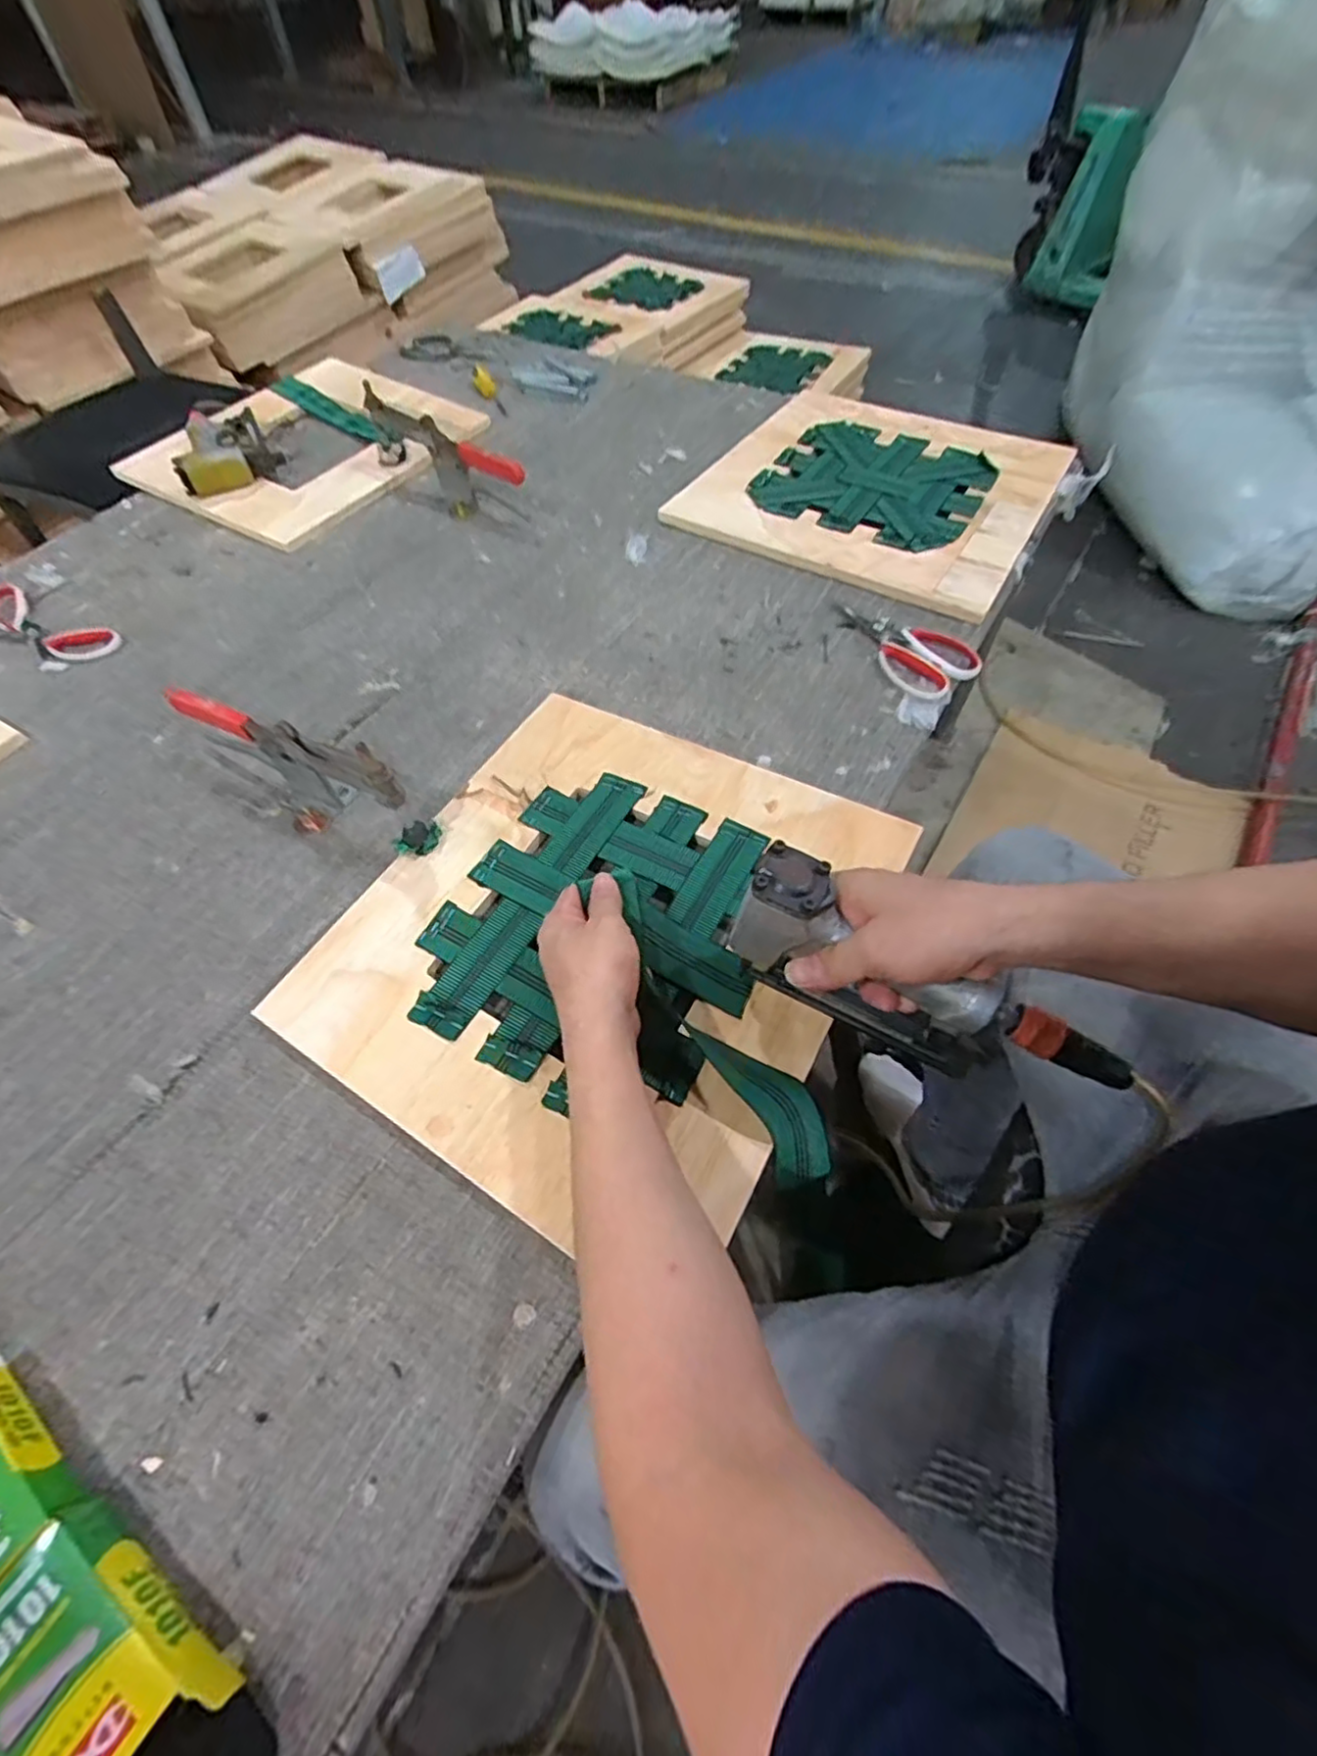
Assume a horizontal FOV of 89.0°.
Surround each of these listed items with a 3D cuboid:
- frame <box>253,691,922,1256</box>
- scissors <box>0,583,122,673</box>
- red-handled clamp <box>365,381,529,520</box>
[{"bbox_3d":[-0.036,0.037,0.556,0.411,0.027,0.426,28,63,19],"label":"frame"},{"bbox_3d":[-0.773,-0.316,0.837,0.220,0.020,0.095,22,61,16],"label":"scissors"},{"bbox_3d":[-0.293,-0.574,0.921,0.283,0.098,0.051,37,66,23],"label":"red-handled clamp"}]

